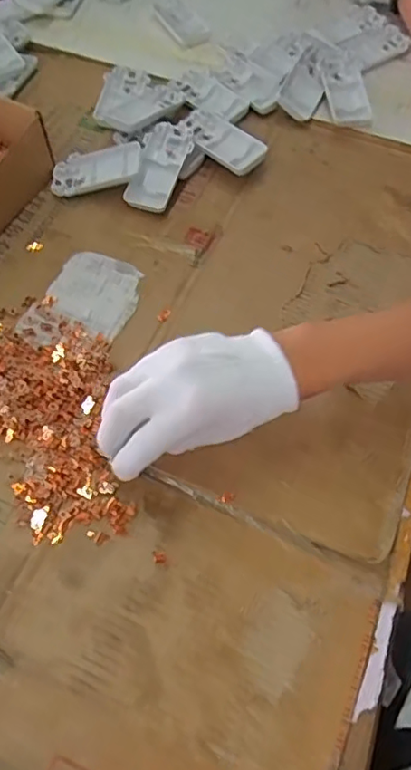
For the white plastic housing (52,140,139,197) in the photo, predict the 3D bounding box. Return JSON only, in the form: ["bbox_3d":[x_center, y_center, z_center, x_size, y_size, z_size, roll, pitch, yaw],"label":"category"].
[{"bbox_3d":[-0.110,-0.216,0.565,0.091,0.014,0.052,-7,66,15],"label":"white plastic housing"}]

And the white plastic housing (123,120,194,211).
[{"bbox_3d":[-0.045,-0.218,0.558,0.046,0.017,0.093,16,75,7],"label":"white plastic housing"}]

